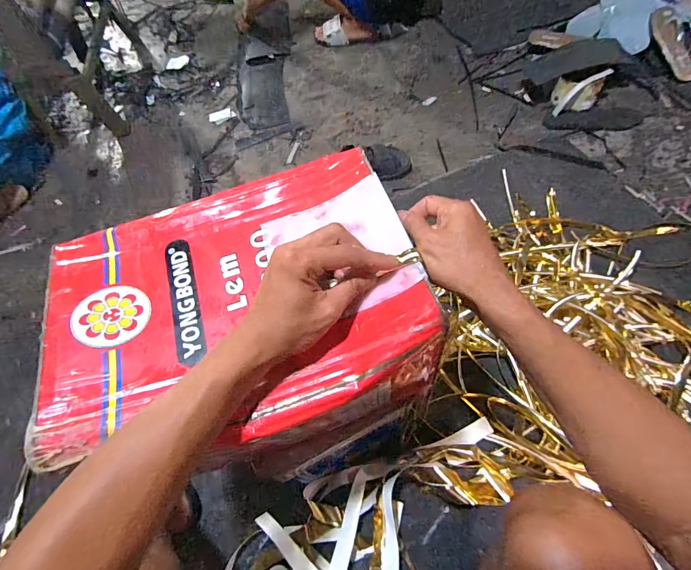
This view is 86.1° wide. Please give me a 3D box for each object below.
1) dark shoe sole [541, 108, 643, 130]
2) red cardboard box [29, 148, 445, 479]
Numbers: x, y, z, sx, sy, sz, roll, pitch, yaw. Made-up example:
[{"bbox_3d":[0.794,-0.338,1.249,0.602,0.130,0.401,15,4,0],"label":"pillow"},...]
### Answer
[{"bbox_3d":[0.720,-0.483,1.081,0.259,0.021,0.092,2,59,6],"label":"dark shoe sole"},{"bbox_3d":[-0.091,0.116,0.519,0.333,0.453,0.269,-18,59,-6],"label":"red cardboard box"}]

